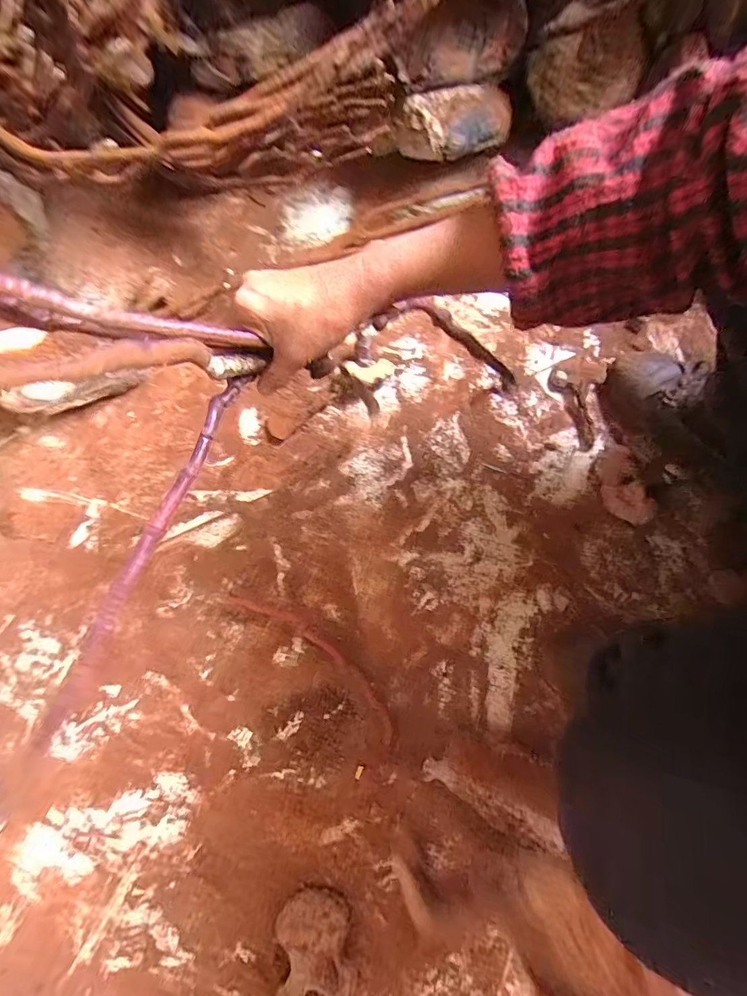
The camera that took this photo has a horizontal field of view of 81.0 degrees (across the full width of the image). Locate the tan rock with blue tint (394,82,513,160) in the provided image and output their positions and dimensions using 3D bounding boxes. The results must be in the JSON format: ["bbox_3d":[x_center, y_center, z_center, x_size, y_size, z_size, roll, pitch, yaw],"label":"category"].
[{"bbox_3d":[0.111,-0.487,0.571,0.163,0.060,0.089,-7,79,0],"label":"tan rock with blue tint"}]

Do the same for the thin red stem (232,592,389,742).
[{"bbox_3d":[-0.065,0.182,0.506,0.241,0.010,0.039,39,81,9],"label":"thin red stem"}]

